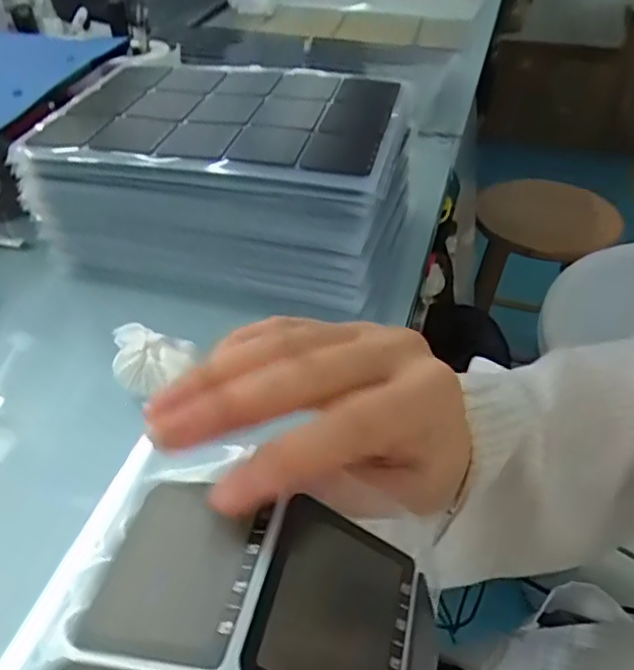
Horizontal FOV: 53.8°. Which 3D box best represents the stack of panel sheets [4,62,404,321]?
[{"bbox_3d":[-0.073,-0.143,0.539,0.292,0.114,0.207,10,43,13],"label":"stack of panel sheets"}]

